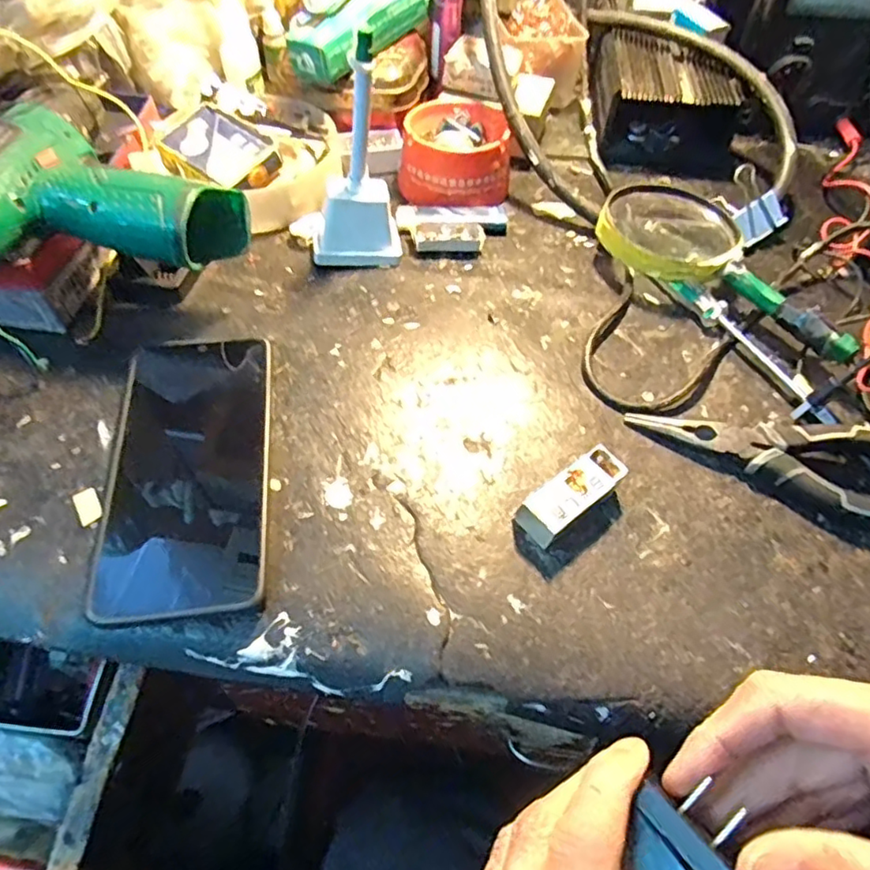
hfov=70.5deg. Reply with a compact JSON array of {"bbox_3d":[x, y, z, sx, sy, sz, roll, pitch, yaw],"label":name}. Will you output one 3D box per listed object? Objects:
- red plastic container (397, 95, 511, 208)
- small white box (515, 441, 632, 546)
[{"bbox_3d":[0.015,-0.216,0.471,0.080,0.043,0.088,3,54,-1],"label":"red plastic container"},{"bbox_3d":[0.070,0.030,0.311,0.060,0.021,0.022,-34,63,-24],"label":"small white box"}]

